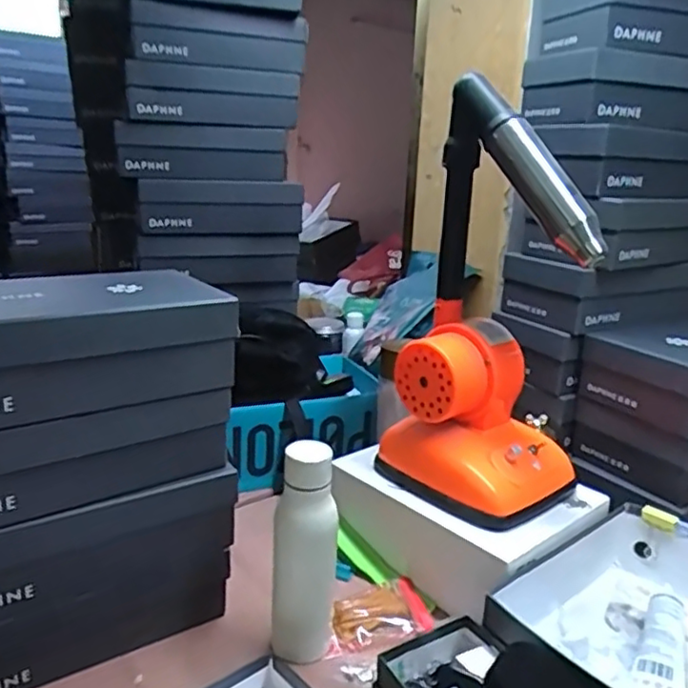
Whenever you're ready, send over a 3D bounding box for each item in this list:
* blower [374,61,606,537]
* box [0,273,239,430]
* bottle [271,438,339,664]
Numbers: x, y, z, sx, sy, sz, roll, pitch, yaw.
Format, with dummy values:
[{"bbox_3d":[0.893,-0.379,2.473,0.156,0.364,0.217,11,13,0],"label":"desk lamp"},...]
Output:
[{"bbox_3d":[0.175,-0.041,0.782,0.226,0.469,0.151,16,22,40],"label":"blower"},{"bbox_3d":[-0.269,-0.001,0.616,0.296,0.102,0.148,-11,21,-38],"label":"box"},{"bbox_3d":[-0.042,0.216,0.664,0.056,0.225,0.050,11,19,28],"label":"bottle"}]

